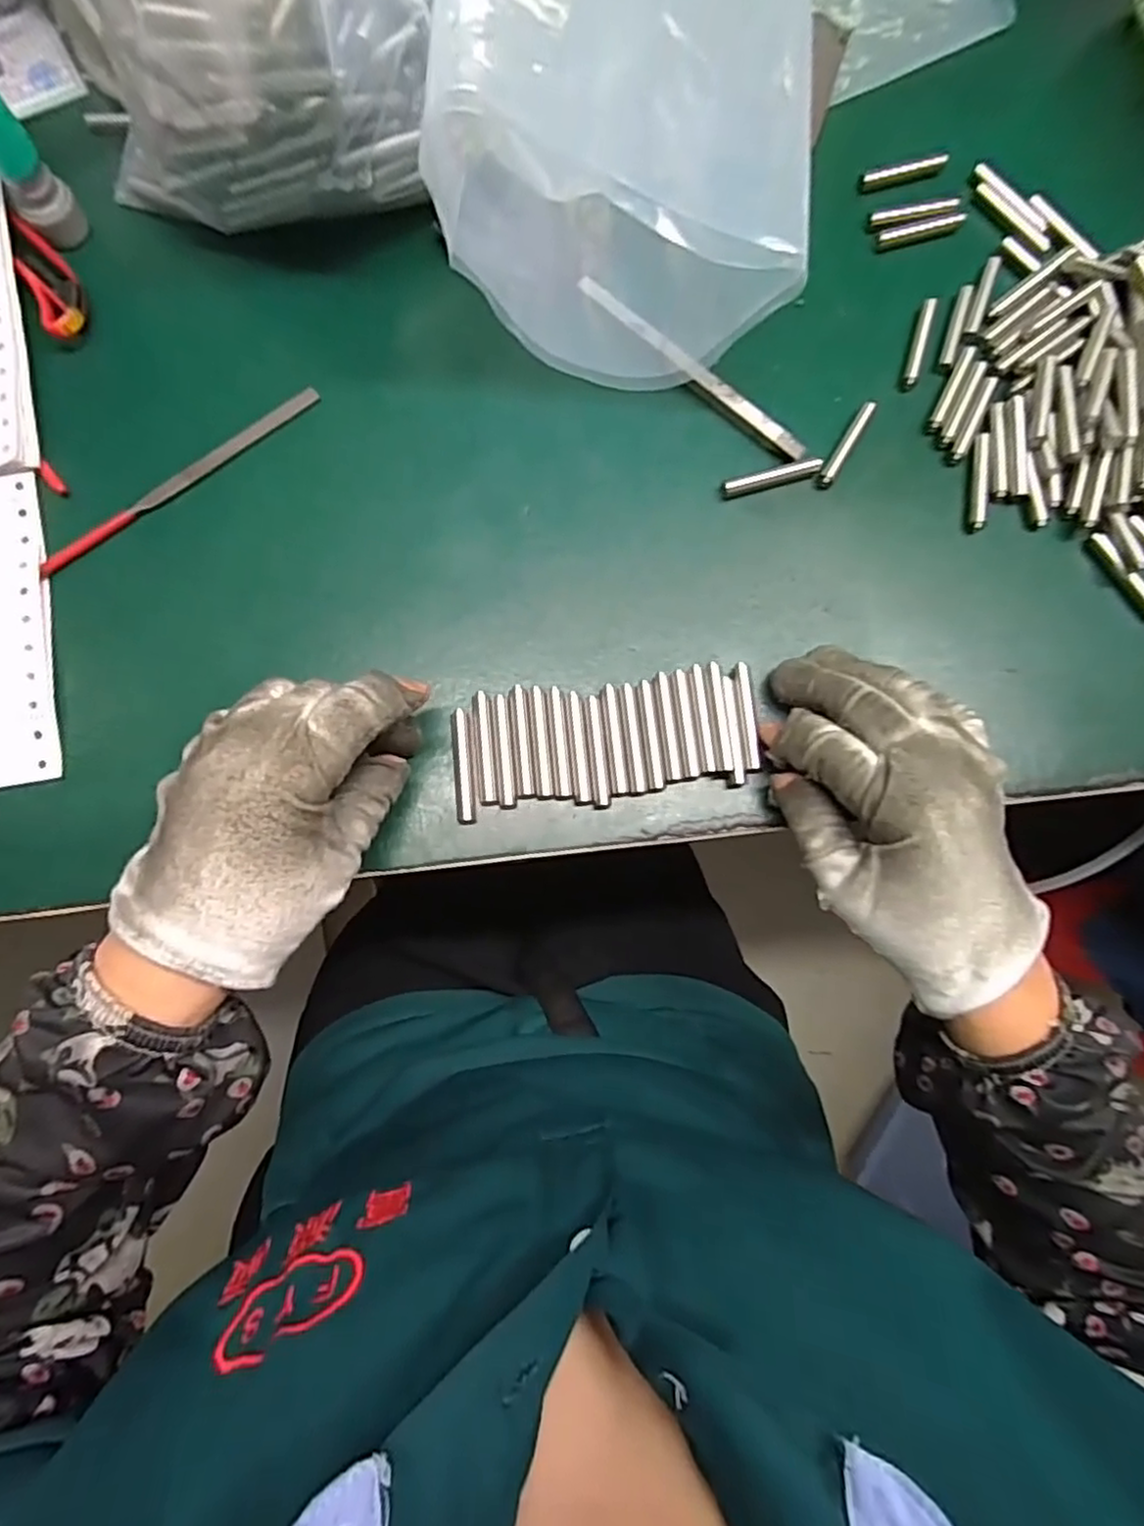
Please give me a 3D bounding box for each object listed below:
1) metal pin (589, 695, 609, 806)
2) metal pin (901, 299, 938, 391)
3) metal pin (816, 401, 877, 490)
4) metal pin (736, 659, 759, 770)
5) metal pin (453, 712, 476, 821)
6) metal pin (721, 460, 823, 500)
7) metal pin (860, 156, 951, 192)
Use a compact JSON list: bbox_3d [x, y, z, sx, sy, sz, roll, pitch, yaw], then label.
[{"bbox_3d":[0.011,-0.005,0.291,0.006,0.005,0.047,-4,82,-2],"label":"metal pin"},{"bbox_3d":[0.171,-0.207,0.332,0.007,0.004,0.052,18,82,-2],"label":"metal pin"},{"bbox_3d":[0.132,-0.153,0.325,0.008,0.006,0.051,32,82,3],"label":"metal pin"},{"bbox_3d":[0.078,-0.021,0.297,0.007,0.004,0.048,-2,77,-4],"label":"metal pin"},{"bbox_3d":[-0.046,0.001,0.286,0.007,0.004,0.049,-5,82,-2],"label":"metal pin"},{"bbox_3d":[0.094,-0.134,0.318,0.048,0.008,0.008,-16,82,-4],"label":"metal pin"},{"bbox_3d":[0.174,-0.307,0.351,0.048,0.005,0.010,-18,85,-6],"label":"metal pin"}]

